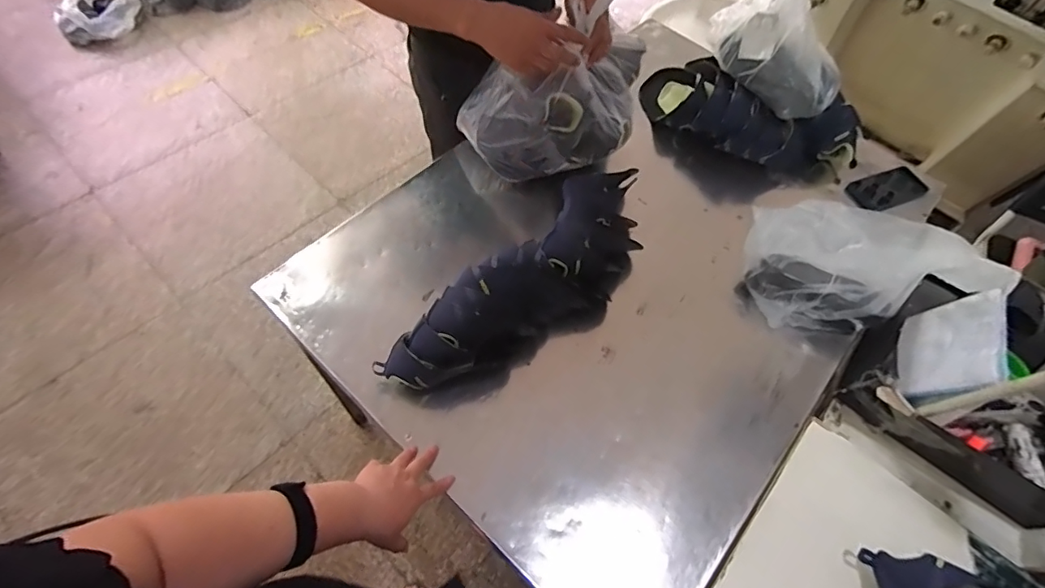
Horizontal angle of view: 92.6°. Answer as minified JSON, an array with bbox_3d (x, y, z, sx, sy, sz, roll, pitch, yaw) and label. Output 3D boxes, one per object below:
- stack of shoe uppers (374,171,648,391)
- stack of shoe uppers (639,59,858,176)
[{"bbox_3d":[0.040,-0.023,0.809,0.180,0.116,0.549,37,64,17],"label":"stack of shoe uppers"},{"bbox_3d":[0.492,-0.396,1.072,0.473,0.119,0.216,24,61,10],"label":"stack of shoe uppers"}]

